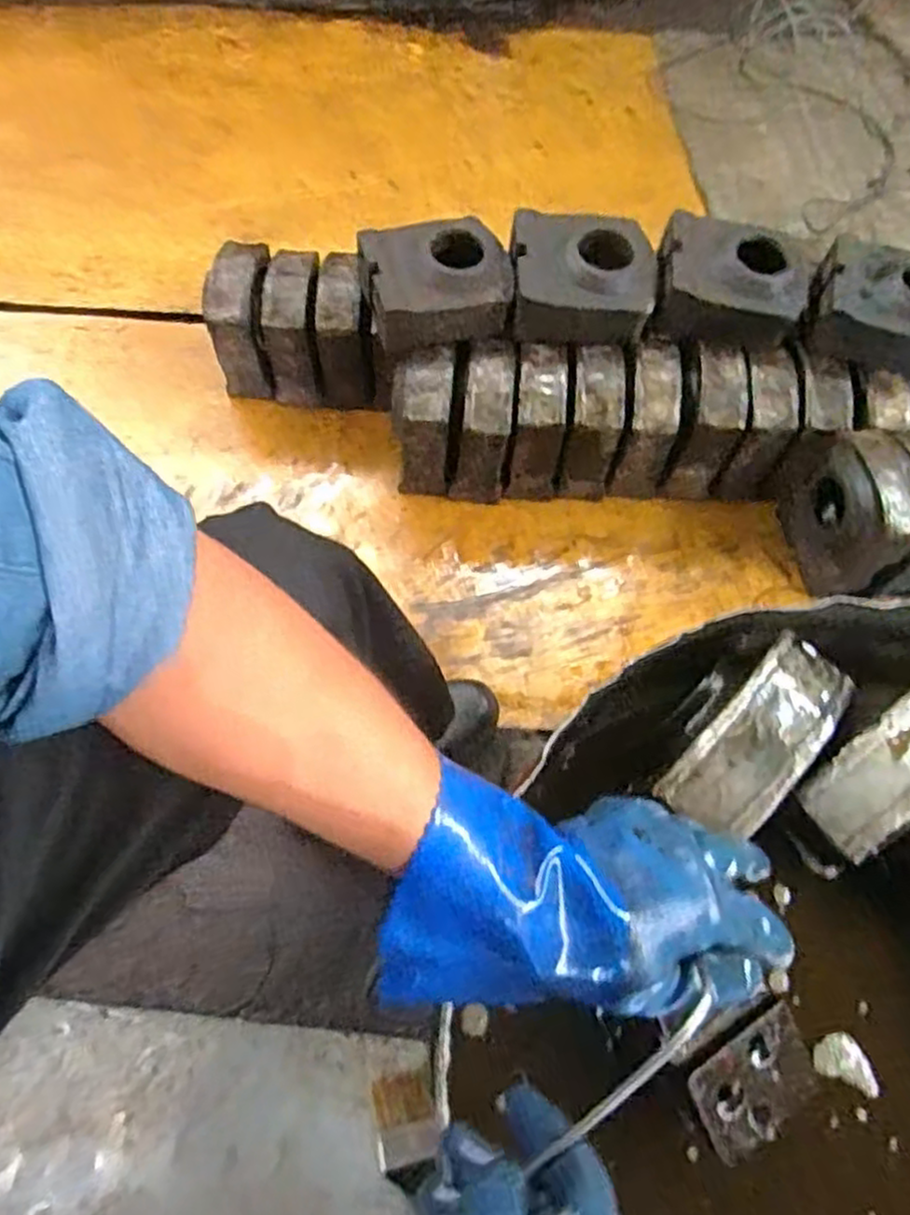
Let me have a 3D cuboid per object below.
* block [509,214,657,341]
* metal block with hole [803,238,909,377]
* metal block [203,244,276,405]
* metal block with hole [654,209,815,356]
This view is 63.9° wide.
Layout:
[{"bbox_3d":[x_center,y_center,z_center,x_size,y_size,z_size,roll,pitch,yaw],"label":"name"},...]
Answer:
[{"bbox_3d":[0.168,-0.439,0.974,0.187,0.080,0.154,5,62,1],"label":"block"},{"bbox_3d":[0.578,-0.407,0.973,0.192,0.069,0.167,15,63,6],"label":"metal block with hole"},{"bbox_3d":[-0.314,-0.422,1.101,0.082,0.175,0.119,3,62,2],"label":"metal block"},{"bbox_3d":[0.369,-0.434,0.977,0.198,0.068,0.171,17,63,7],"label":"metal block with hole"}]

